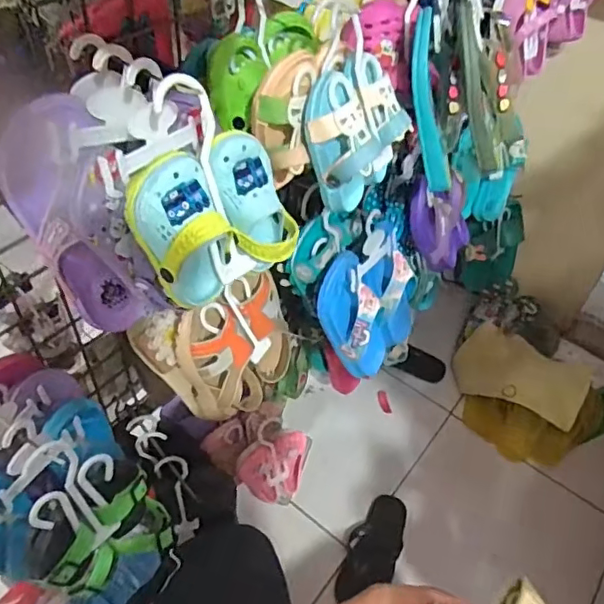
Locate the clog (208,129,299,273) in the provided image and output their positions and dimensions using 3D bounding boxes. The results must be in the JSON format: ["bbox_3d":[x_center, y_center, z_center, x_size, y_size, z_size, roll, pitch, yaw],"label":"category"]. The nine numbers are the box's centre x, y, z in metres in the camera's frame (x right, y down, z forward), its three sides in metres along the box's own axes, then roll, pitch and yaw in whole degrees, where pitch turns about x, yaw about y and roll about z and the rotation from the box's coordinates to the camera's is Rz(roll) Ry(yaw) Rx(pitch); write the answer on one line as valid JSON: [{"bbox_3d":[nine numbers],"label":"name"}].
[{"bbox_3d":[-0.034,-0.078,0.445,0.042,0.113,0.051,9,39,45],"label":"clog"}]

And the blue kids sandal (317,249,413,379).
[{"bbox_3d":[0.092,0.008,0.768,0.152,0.196,0.070,-39,37,-23],"label":"blue kids sandal"}]

